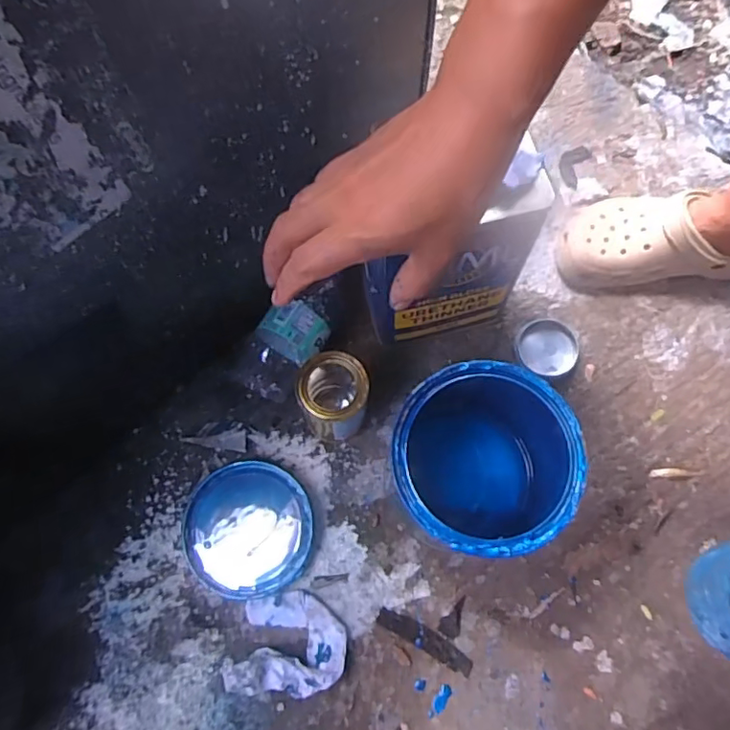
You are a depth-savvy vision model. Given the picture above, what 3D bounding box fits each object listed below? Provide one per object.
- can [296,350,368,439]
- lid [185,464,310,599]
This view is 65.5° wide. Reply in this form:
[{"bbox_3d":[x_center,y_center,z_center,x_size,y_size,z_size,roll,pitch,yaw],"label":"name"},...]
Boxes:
[{"bbox_3d":[-0.032,0.037,0.641,0.072,0.136,0.077,0,76,-1],"label":"can"},{"bbox_3d":[-0.136,0.188,0.656,0.145,0.013,0.146,-3,71,-2],"label":"lid"}]

